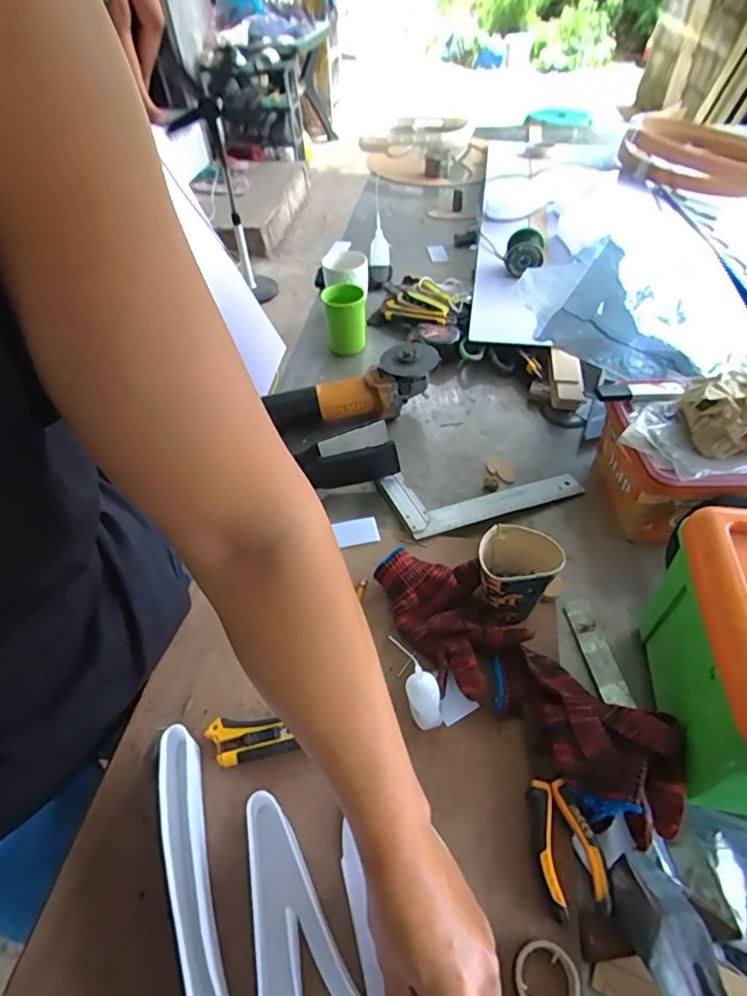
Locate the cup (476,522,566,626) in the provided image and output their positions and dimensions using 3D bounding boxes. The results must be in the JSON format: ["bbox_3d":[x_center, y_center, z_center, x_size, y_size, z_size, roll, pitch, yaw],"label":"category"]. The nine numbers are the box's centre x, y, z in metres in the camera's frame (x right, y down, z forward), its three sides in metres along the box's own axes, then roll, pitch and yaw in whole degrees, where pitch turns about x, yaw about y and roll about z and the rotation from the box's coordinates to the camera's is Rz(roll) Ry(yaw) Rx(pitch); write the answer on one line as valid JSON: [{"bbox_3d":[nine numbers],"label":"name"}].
[{"bbox_3d":[0.148,0.084,0.560,0.079,0.085,0.069,18,52,20],"label":"cup"}]

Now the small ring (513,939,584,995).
[{"bbox_3d":[0.125,0.347,0.382,0.045,0.015,0.046,-3,48,3],"label":"small ring"}]

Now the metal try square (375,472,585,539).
[{"bbox_3d":[0.148,-0.012,0.721,0.256,0.032,0.111,-16,48,-9],"label":"metal try square"}]

